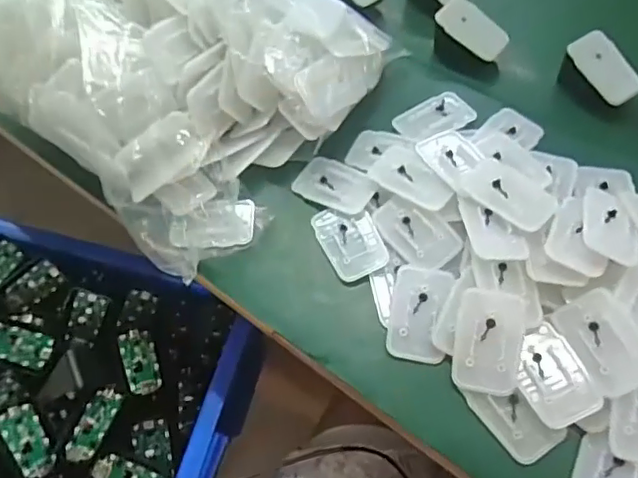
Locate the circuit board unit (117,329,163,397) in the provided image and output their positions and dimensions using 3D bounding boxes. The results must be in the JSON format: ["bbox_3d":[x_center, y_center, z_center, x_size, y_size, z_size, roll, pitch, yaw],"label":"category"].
[{"bbox_3d":[-0.174,0.120,0.548,0.035,0.007,0.063,-3,63,-30],"label":"circuit board unit"}]

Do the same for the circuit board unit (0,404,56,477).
[{"bbox_3d":[-0.255,0.176,0.494,0.064,0.004,0.034,58,34,5],"label":"circuit board unit"}]

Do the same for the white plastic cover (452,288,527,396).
[{"bbox_3d":[0.120,0.071,0.397,0.046,0.008,0.072,8,80,13],"label":"white plastic cover"}]

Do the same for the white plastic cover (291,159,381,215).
[{"bbox_3d":[0.014,-0.047,0.482,0.067,0.008,0.043,27,63,19],"label":"white plastic cover"}]

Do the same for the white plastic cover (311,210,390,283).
[{"bbox_3d":[0.026,0.002,0.457,0.046,0.011,0.065,-20,59,-9],"label":"white plastic cover"}]

